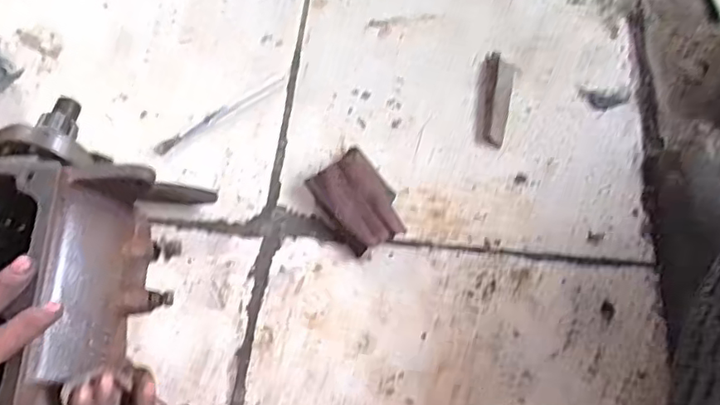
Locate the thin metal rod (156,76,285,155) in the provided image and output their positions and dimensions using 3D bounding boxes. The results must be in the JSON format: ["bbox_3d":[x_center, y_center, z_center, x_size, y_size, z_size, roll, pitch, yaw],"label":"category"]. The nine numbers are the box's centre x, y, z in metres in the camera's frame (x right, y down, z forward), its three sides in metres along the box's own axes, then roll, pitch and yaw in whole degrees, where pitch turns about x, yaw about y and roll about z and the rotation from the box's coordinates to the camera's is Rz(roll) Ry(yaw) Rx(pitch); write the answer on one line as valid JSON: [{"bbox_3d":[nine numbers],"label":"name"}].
[{"bbox_3d":[-0.160,-0.103,0.691,0.165,0.007,0.015,-36,70,-15],"label":"thin metal rod"}]

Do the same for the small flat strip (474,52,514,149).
[{"bbox_3d":[0.151,-0.119,0.681,0.038,0.018,0.118,12,65,6],"label":"small flat strip"}]

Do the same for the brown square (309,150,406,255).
[{"bbox_3d":[0.000,-0.001,0.621,0.072,0.023,0.101,-34,69,-14],"label":"brown square"}]

